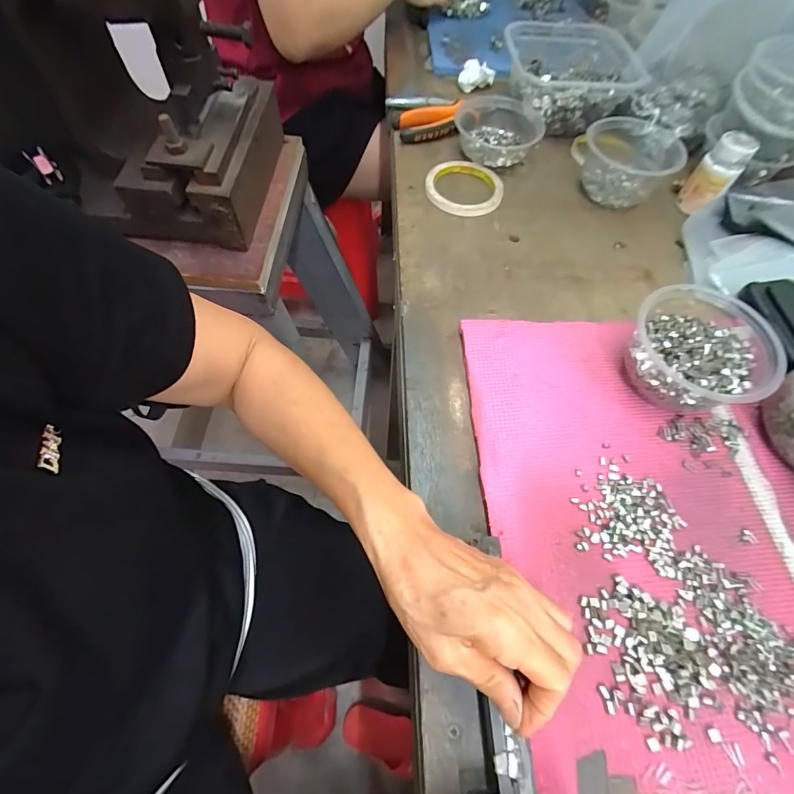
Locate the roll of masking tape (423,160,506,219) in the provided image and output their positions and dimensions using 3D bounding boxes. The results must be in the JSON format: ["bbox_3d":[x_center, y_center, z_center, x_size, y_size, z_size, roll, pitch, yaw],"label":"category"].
[{"bbox_3d":[0.087,-0.270,0.530,0.097,0.016,0.097,0,61,-1],"label":"roll of masking tape"}]

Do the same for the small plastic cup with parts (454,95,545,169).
[{"bbox_3d":[0.136,-0.358,0.559,0.116,0.039,0.109,2,62,-3],"label":"small plastic cup with parts"}]

